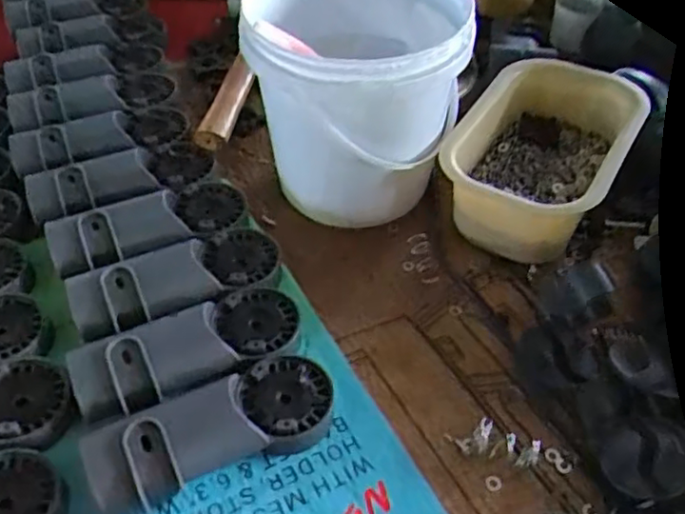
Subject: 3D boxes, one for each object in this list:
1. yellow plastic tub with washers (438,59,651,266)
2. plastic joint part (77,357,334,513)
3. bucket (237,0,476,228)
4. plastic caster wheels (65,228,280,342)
[{"bbox_3d":[0.175,-0.088,0.584,0.132,0.089,0.221,22,51,19],"label":"yellow plastic tub with washers"},{"bbox_3d":[-0.083,0.112,0.431,0.164,0.044,0.061,-23,52,-19],"label":"plastic joint part"},{"bbox_3d":[0.008,-0.139,0.560,0.169,0.166,0.170,3,48,-3],"label":"bucket"},{"bbox_3d":[-0.127,0.016,0.514,0.158,0.026,0.066,-20,53,-22],"label":"plastic caster wheels"}]

